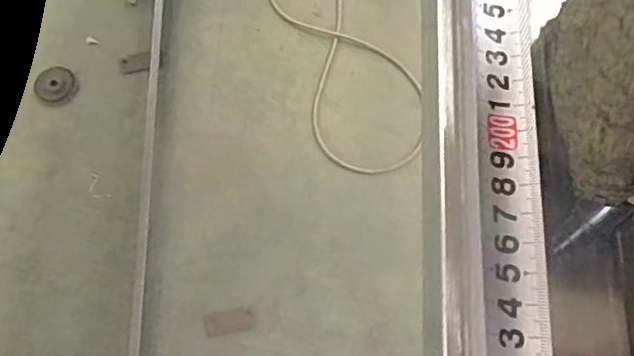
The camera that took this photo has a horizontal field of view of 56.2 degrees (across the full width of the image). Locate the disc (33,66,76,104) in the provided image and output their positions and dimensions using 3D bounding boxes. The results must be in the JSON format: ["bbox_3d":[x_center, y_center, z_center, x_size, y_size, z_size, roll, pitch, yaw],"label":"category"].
[{"bbox_3d":[-0.541,-0.193,1.222,0.083,0.004,0.080,0,70,0],"label":"disc"}]

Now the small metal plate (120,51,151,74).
[{"bbox_3d":[-0.380,-0.240,1.244,0.065,0.005,0.047,-12,70,-4],"label":"small metal plate"}]

